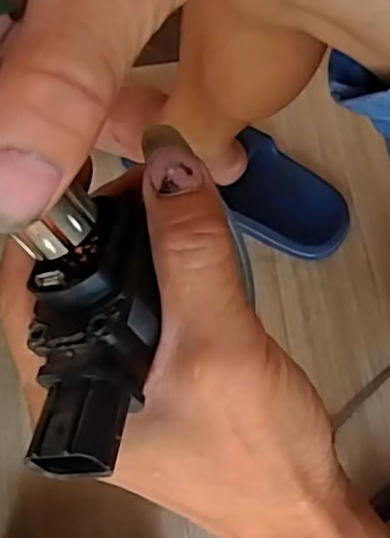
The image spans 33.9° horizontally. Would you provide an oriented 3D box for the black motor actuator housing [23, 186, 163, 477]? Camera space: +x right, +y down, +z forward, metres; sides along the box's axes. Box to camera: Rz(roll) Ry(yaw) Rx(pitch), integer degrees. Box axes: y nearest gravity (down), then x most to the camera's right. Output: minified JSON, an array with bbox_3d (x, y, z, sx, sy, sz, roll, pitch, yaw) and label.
[{"bbox_3d":[-0.028,0.015,0.169,0.031,0.023,0.071,6,70,1],"label":"black motor actuator housing"}]

